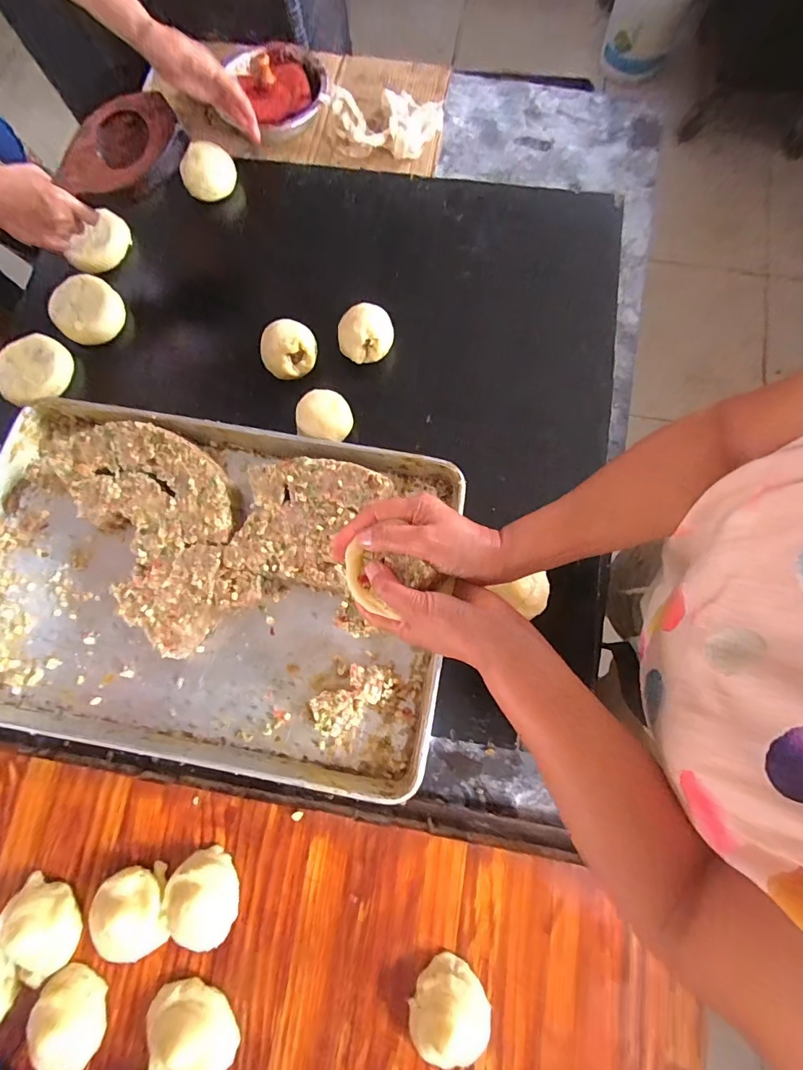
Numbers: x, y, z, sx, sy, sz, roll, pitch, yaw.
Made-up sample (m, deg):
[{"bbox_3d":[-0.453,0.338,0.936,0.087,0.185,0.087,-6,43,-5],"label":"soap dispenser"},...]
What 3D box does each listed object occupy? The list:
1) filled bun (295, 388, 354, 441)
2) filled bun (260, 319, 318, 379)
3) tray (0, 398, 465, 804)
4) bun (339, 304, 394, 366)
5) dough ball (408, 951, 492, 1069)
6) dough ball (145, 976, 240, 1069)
[{"bbox_3d":[-0.099,-0.156,0.588,0.069,0.055,0.066,0,76,1],"label":"filled bun"},{"bbox_3d":[-0.152,-0.258,0.616,0.073,0.061,0.074,18,77,6],"label":"filled bun"},{"bbox_3d":[-0.255,0.053,0.541,0.621,0.044,0.407,9,76,4],"label":"tray"},{"bbox_3d":[-0.049,-0.276,0.619,0.077,0.058,0.072,-4,76,0],"label":"bun"},{"bbox_3d":[0.045,0.470,0.431,0.078,0.035,0.077,0,76,1],"label":"dough ball"},{"bbox_3d":[-0.211,0.491,0.437,0.093,0.035,0.071,4,76,2],"label":"dough ball"}]

